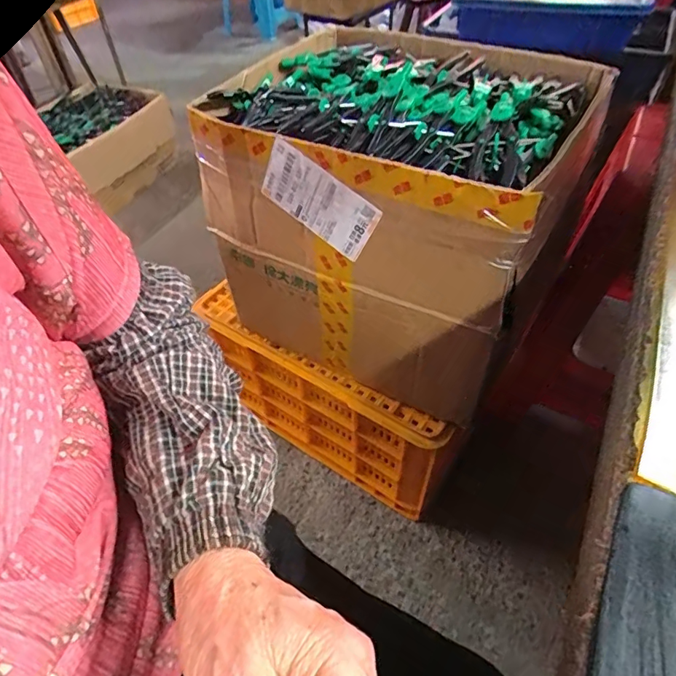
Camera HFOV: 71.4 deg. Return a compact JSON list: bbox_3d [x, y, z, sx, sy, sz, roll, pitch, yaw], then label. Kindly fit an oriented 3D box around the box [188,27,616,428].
[{"bbox_3d":[0.086,-0.176,0.640,0.369,0.322,0.353,22,54,20],"label":"box"}]

